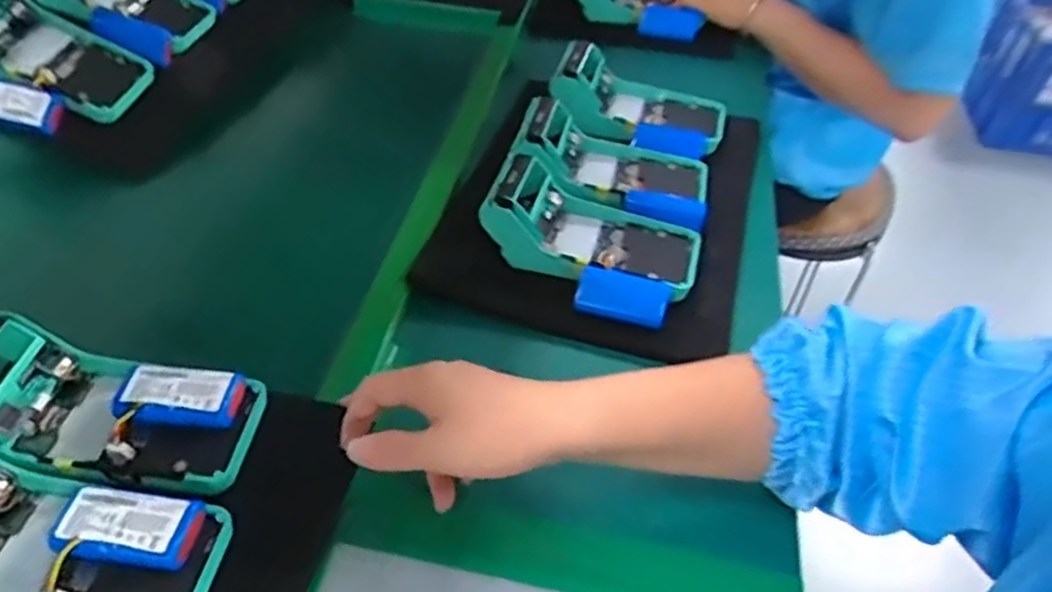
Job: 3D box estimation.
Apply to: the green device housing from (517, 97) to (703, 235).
[{"bbox_3d":[0.081,-0.119,0.638,0.169,0.072,0.106,13,48,13],"label":"green device housing"}]

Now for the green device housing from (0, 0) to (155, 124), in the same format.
[{"bbox_3d":[-0.432,-0.221,0.637,0.177,0.058,0.086,32,44,-12],"label":"green device housing"}]

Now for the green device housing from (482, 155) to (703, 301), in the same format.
[{"bbox_3d":[0.054,-0.051,0.578,0.168,0.066,0.094,15,46,11],"label":"green device housing"}]

